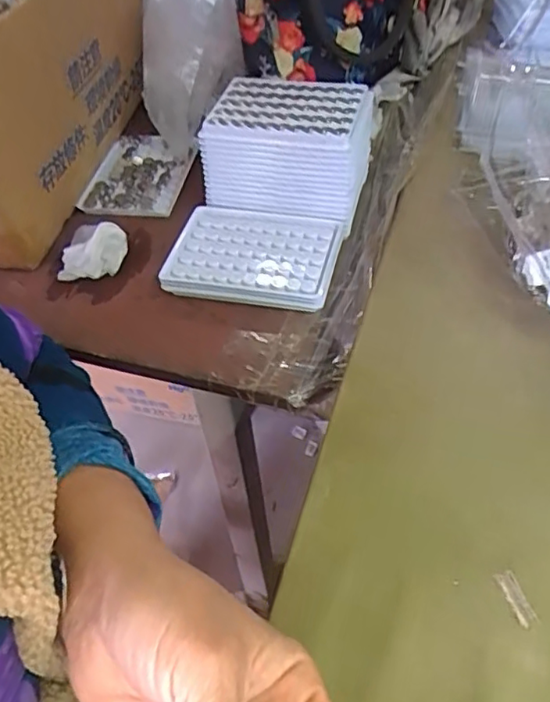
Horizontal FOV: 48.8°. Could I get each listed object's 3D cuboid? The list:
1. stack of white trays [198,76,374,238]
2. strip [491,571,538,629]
[{"bbox_3d":[0.012,-0.175,0.512,0.133,0.064,0.103,10,49,16],"label":"stack of white trays"},{"bbox_3d":[0.110,0.113,0.277,0.010,0.004,0.025,-16,47,-7],"label":"strip"}]

